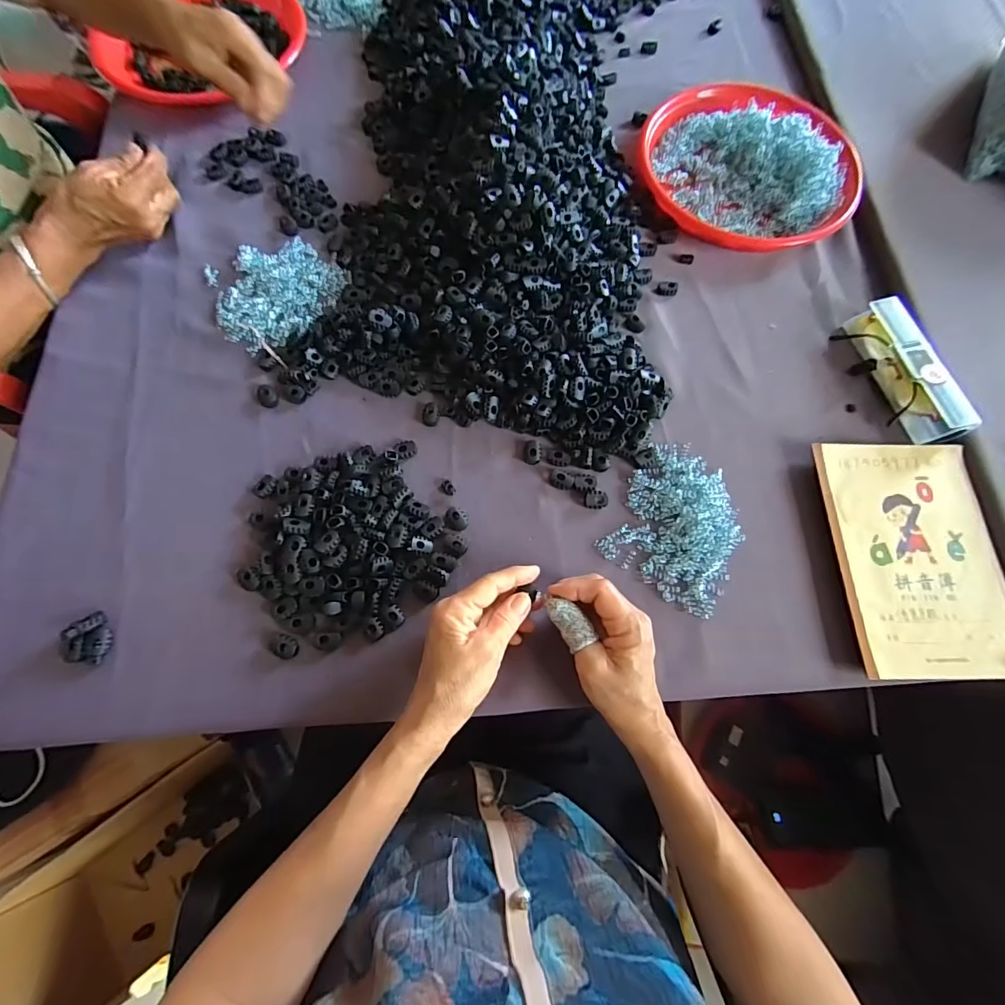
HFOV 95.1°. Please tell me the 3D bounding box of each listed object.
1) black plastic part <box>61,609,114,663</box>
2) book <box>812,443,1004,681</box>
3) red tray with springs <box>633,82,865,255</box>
[{"bbox_3d":[-0.331,0.107,0.366,0.031,0.019,0.038,4,71,0],"label":"black plastic part"},{"bbox_3d":[0.363,0.046,0.406,0.139,0.013,0.203,1,71,-1],"label":"book"},{"bbox_3d":[0.282,-0.399,0.534,0.231,0.043,0.231,-16,72,-7],"label":"red tray with springs"}]

